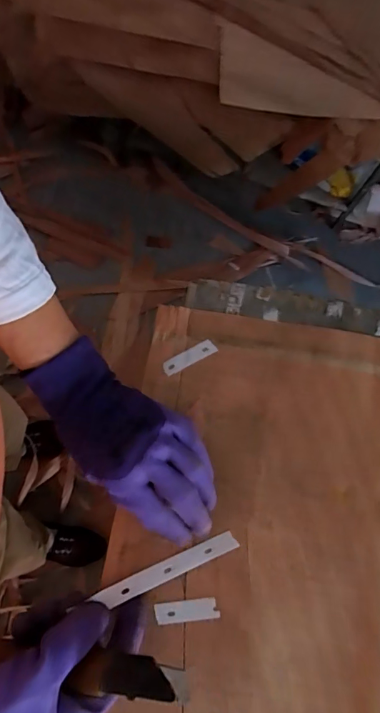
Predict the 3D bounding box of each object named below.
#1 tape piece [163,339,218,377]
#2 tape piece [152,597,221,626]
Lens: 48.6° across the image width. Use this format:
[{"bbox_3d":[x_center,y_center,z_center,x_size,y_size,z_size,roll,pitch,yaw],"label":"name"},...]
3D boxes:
[{"bbox_3d":[-0.001,0.001,0.367,0.048,0.006,0.013,-26,75,-7],"label":"tape piece"},{"bbox_3d":[-0.003,0.186,0.307,0.045,0.004,0.014,-5,73,-1],"label":"tape piece"}]

